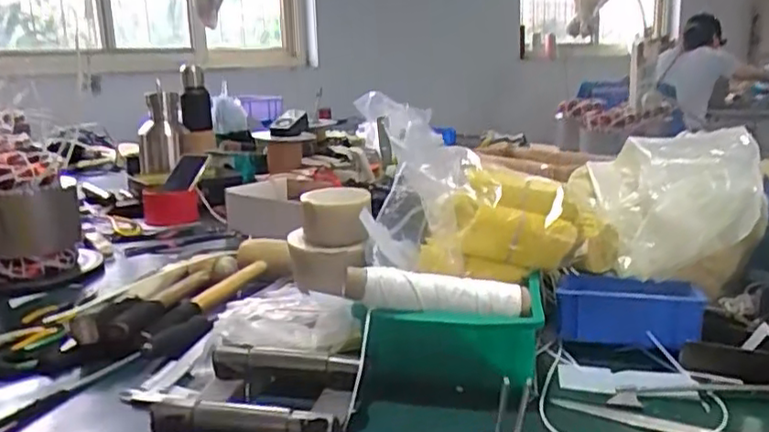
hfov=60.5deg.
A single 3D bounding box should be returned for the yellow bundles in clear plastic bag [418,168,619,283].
[{"bbox_3d":[0.148,0.004,0.718,0.201,0.092,0.115,3,15,18],"label":"yellow bundles in clear plastic bag"}]

